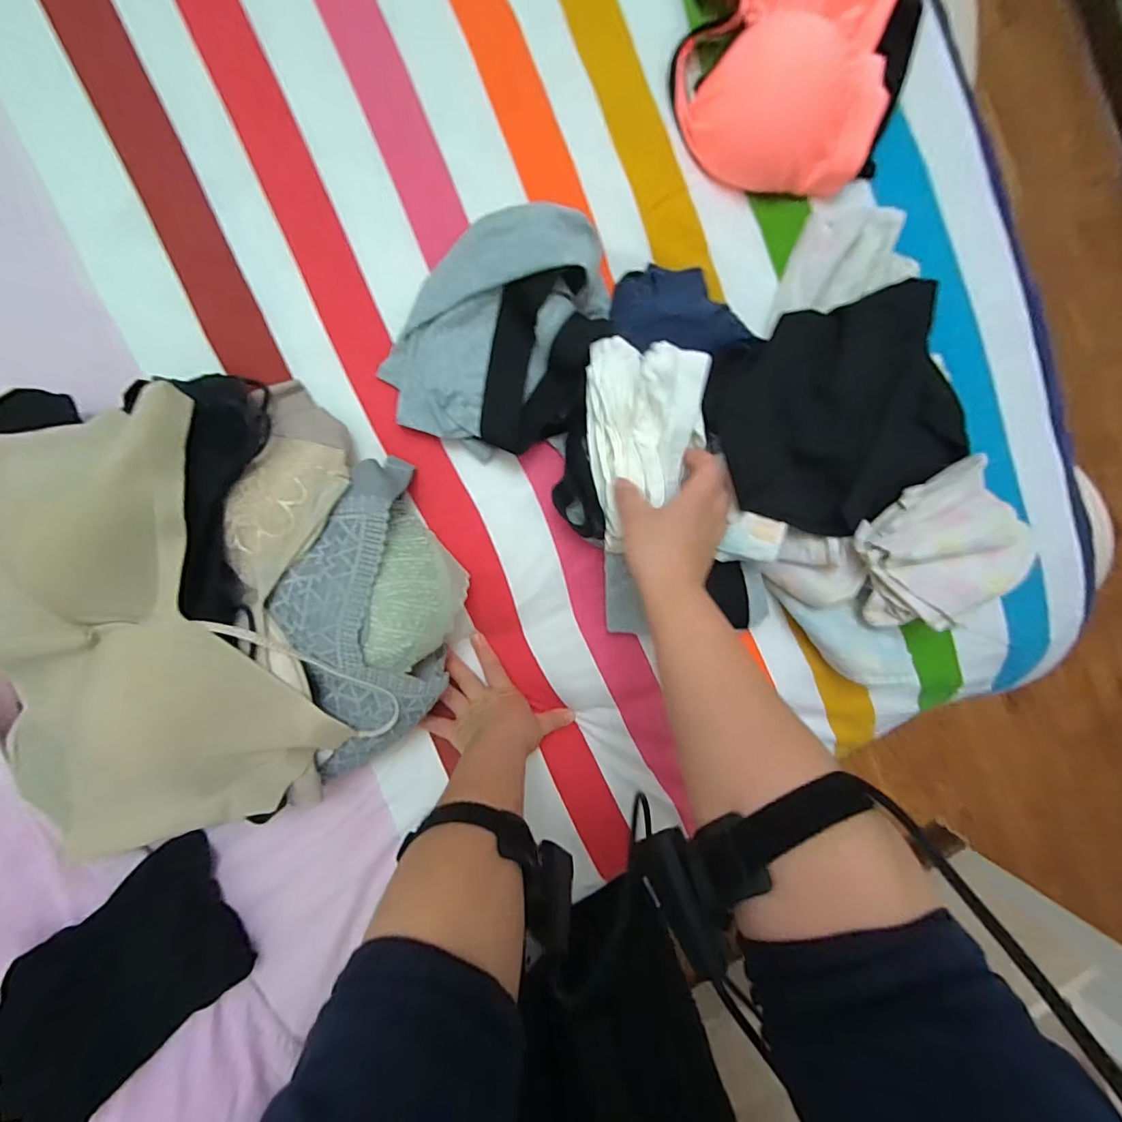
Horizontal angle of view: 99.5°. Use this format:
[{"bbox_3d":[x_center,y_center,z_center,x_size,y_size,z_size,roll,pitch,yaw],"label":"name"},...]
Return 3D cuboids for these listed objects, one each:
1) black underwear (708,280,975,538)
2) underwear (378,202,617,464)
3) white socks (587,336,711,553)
[{"bbox_3d":[0.230,-0.117,0.385,0.198,0.043,0.170,-25,95,-6],"label":"black underwear"},{"bbox_3d":[-0.048,-0.186,0.386,0.159,0.040,0.195,23,105,-1],"label":"underwear"},{"bbox_3d":[0.072,-0.099,0.387,0.088,0.047,0.160,-8,93,-8],"label":"white socks"}]

